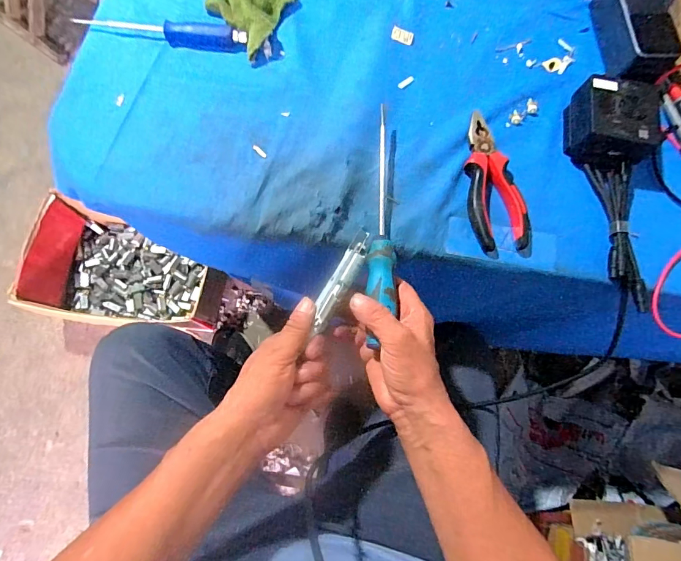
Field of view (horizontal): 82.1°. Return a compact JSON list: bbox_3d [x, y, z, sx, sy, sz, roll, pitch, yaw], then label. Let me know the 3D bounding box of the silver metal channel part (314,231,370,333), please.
[{"bbox_3d":[0.002,-0.003,0.370,0.020,0.015,0.112,26,69,6],"label":"silver metal channel part"}]

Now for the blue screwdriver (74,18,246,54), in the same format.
[{"bbox_3d":[-0.198,-0.283,0.440,0.183,0.021,0.032,11,73,-2],"label":"blue screwdriver"}]

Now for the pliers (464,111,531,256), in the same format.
[{"bbox_3d":[0.157,-0.105,0.412,0.059,0.017,0.150,-9,75,-8],"label":"pliers"}]

